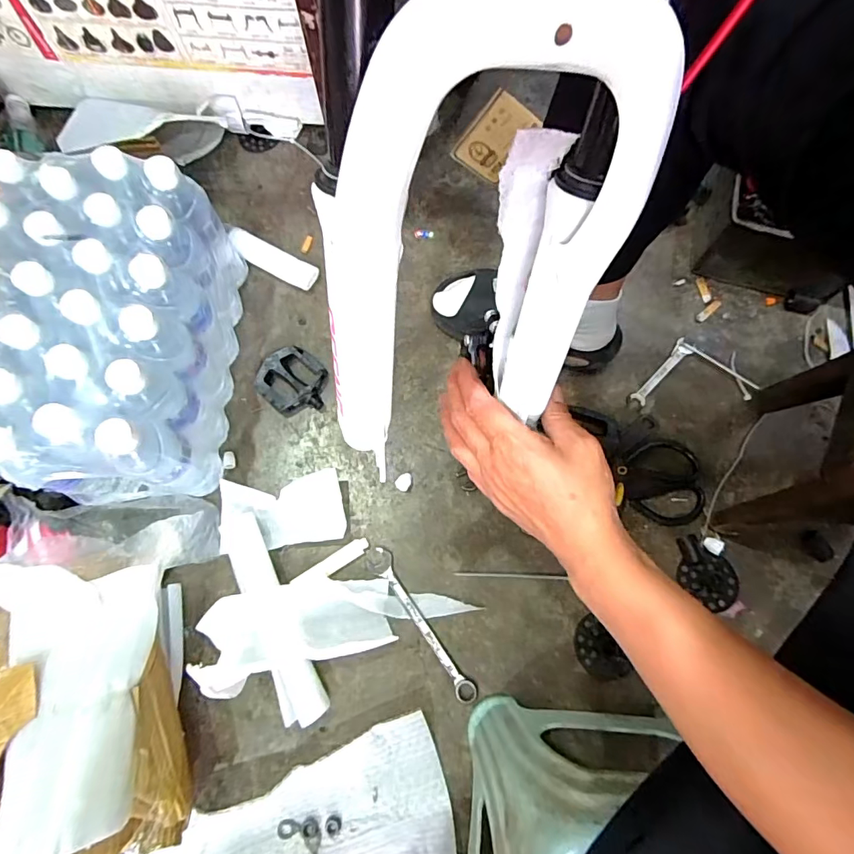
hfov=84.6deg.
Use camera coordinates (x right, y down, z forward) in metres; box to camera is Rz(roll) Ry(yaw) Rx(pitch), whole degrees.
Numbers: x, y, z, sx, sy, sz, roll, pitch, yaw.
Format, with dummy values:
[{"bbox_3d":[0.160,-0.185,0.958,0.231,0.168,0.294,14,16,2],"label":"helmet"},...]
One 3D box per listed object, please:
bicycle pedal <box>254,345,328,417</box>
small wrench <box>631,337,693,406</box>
[{"bbox_3d":[-0.193,-0.064,0.686,0.104,0.024,0.092,38,77,11],"label":"bicycle pedal"},{"bbox_3d":[0.349,-0.082,0.693,0.024,0.007,0.126,41,78,12],"label":"small wrench"}]

